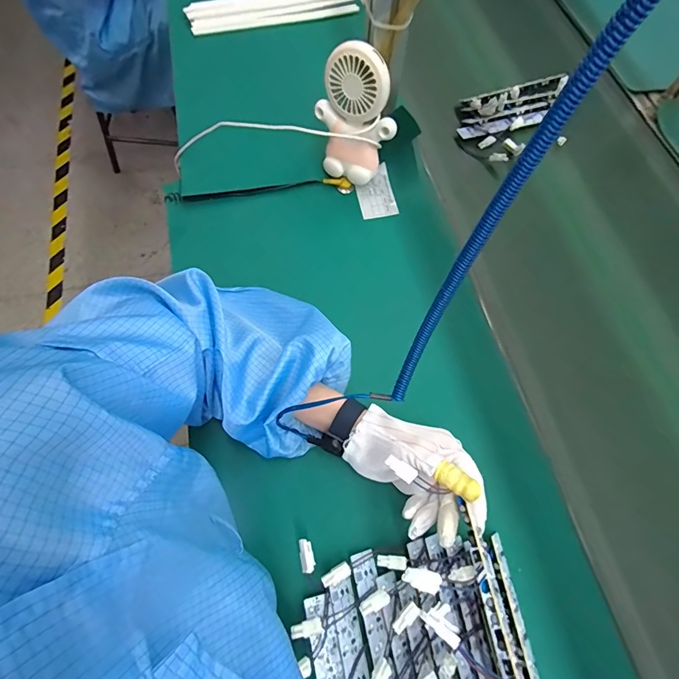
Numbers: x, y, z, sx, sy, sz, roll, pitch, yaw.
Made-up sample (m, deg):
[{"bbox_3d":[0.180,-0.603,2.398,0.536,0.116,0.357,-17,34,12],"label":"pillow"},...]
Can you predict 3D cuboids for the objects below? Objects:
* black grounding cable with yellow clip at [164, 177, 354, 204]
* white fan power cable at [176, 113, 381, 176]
[{"bbox_3d":[-0.111,-0.204,0.529,0.253,0.022,0.020,-4,67,-4],"label":"black grounding cable with yellow clip"},{"bbox_3d":[-0.099,-0.267,0.511,0.297,0.058,0.021,3,52,17],"label":"white fan power cable"}]

